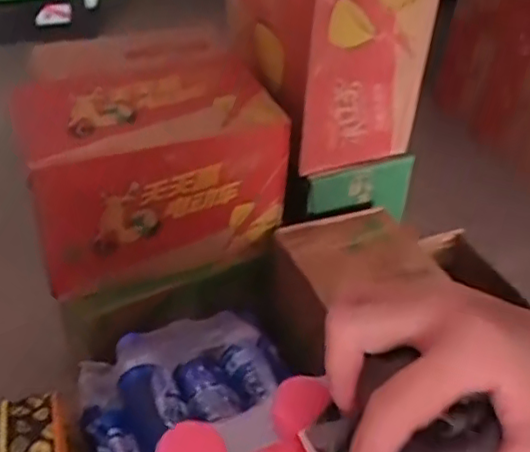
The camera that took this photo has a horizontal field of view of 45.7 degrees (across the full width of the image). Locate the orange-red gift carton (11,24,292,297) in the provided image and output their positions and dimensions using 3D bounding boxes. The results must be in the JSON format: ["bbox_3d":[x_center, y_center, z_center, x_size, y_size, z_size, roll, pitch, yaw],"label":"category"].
[{"bbox_3d":[-0.170,-0.096,0.927,0.345,0.216,0.247,-15,44,-22],"label":"orange-red gift carton"}]

